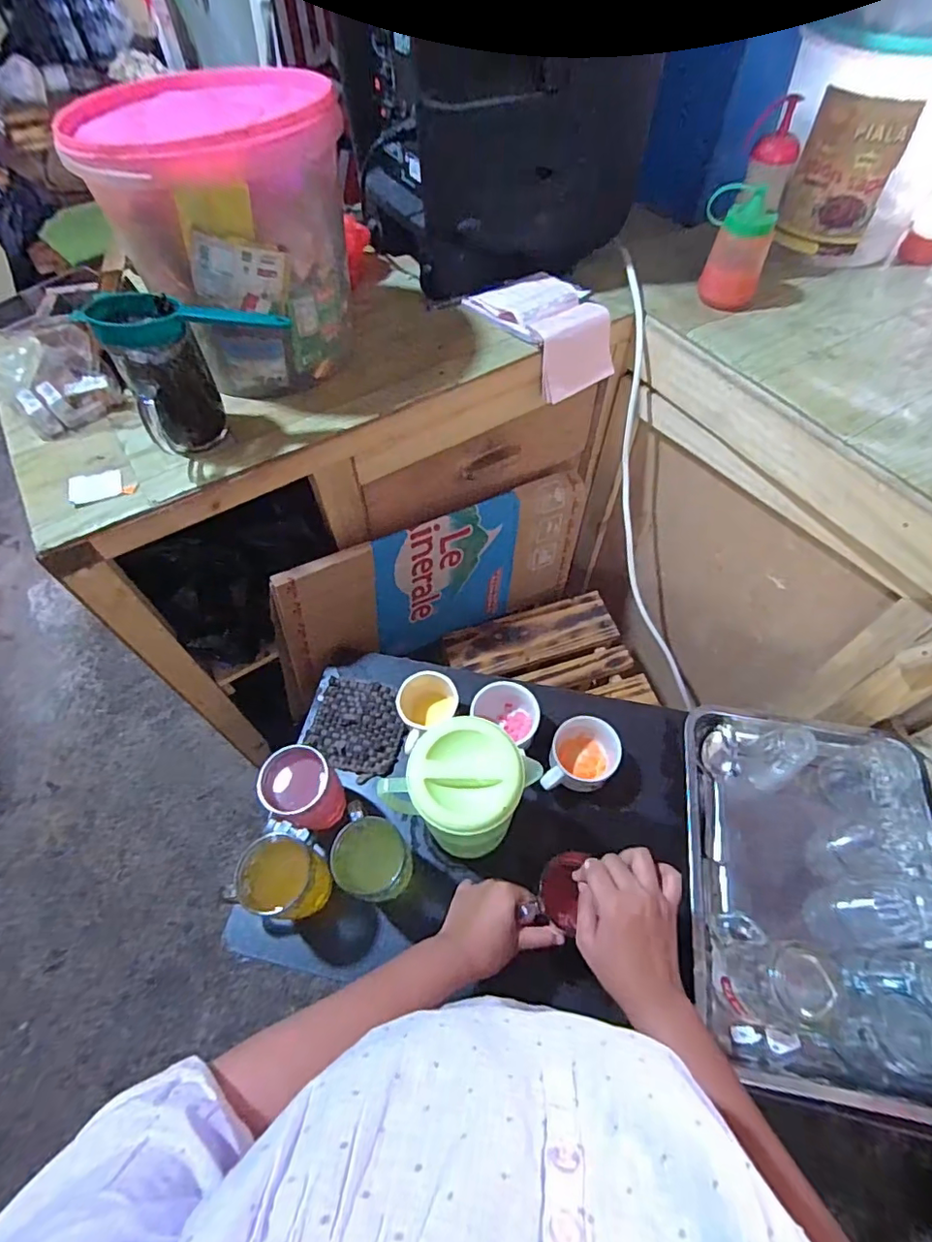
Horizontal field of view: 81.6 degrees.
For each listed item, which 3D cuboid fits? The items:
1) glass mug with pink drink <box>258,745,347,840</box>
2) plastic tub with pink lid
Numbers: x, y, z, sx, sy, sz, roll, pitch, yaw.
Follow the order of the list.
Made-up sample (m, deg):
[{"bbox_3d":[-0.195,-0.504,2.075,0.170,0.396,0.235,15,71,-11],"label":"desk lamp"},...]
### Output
[{"bbox_3d":[-0.184,0.195,0.620,0.073,0.112,0.075,-15,60,-7],"label":"glass mug with pink drink"},{"bbox_3d":[-0.243,-0.408,0.602,0.223,0.254,0.220,-1,59,2],"label":"plastic tub with pink lid"}]

